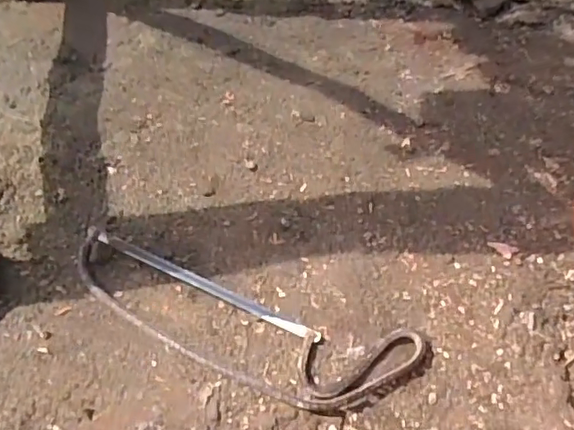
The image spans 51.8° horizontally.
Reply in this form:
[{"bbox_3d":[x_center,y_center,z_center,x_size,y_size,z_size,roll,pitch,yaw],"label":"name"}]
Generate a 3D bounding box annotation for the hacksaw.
[{"bbox_3d":[-0.057,0.125,0.674,0.421,0.021,0.123,16,52,7],"label":"hacksaw"}]

